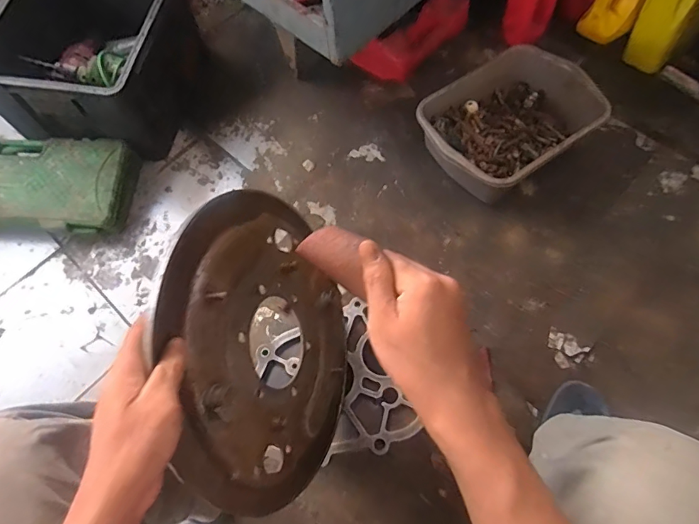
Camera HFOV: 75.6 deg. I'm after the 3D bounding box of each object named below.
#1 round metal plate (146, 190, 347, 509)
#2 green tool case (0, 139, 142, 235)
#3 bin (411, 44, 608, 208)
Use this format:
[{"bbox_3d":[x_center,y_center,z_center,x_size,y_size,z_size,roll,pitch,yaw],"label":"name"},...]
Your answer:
[{"bbox_3d":[-0.075,0.085,0.442,0.021,0.289,0.256,-8,25,26],"label":"round metal plate"},{"bbox_3d":[-0.732,-0.169,0.999,0.490,0.087,0.204,1,66,4],"label":"green tool case"},{"bbox_3d":[0.331,-0.287,0.955,0.341,0.124,0.257,-34,69,-12],"label":"bin"}]

